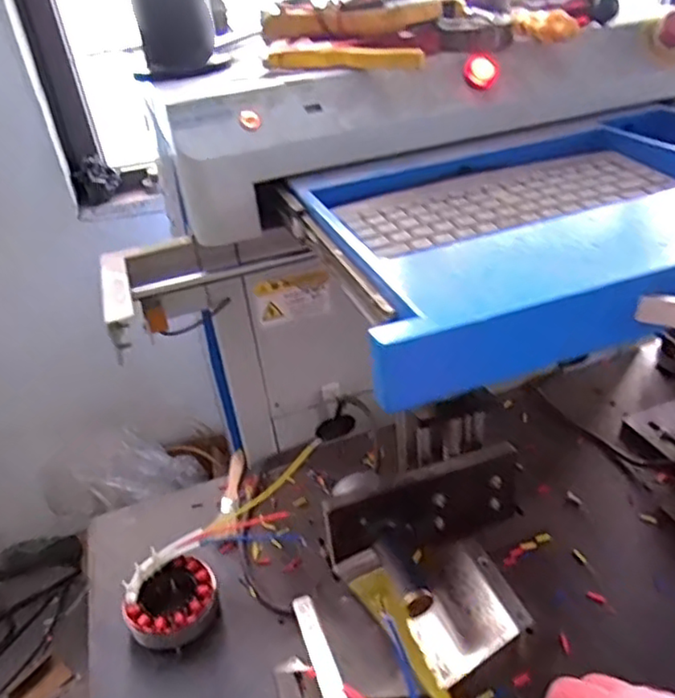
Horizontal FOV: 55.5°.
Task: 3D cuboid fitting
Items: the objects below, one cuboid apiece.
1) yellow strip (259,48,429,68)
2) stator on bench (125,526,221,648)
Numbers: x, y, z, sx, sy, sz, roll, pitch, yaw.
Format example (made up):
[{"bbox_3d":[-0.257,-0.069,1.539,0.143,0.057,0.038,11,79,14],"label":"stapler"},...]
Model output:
[{"bbox_3d":[0.006,-0.274,0.607,0.157,0.017,0.020,6,35,20],"label":"yellow strip"},{"bbox_3d":[-0.164,0.243,0.634,0.087,0.047,0.102,-16,34,-14],"label":"stator on bench"}]

